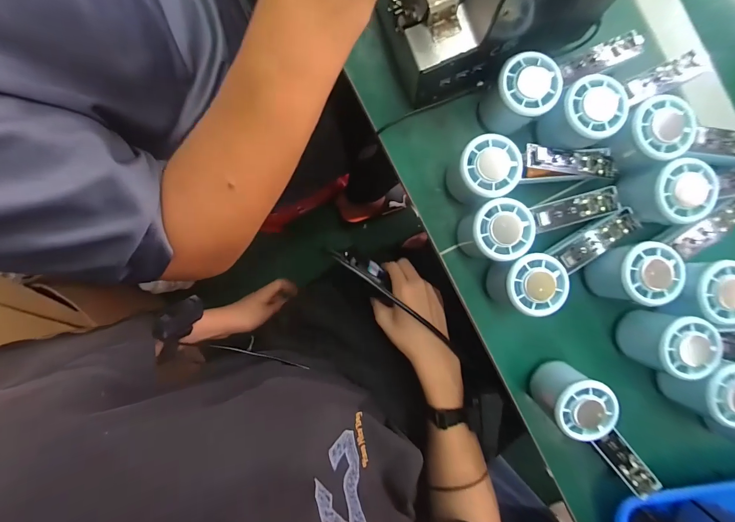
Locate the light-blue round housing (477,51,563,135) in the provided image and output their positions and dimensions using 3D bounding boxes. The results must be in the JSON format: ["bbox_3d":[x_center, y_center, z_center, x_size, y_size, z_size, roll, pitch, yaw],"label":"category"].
[{"bbox_3d":[0.145,-0.157,0.332,0.054,0.059,0.055,0,91,1],"label":"light-blue round housing"}]

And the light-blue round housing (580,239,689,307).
[{"bbox_3d":[0.255,0.011,0.331,0.054,0.055,0.054,0,91,1],"label":"light-blue round housing"}]

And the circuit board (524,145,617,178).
[{"bbox_3d":[0.193,-0.097,0.328,0.085,0.020,0.028,4,91,1],"label":"circuit board"}]

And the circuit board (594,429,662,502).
[{"bbox_3d":[0.259,0.200,0.343,0.025,0.014,0.085,-41,95,-3],"label":"circuit board"}]

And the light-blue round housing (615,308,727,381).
[{"bbox_3d":[0.293,0.078,0.336,0.055,0.054,0.053,0,91,1],"label":"light-blue round housing"}]

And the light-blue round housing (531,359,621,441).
[{"bbox_3d":[0.201,0.136,0.342,0.061,0.059,0.054,33,92,0],"label":"light-blue round housing"}]

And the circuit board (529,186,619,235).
[{"bbox_3d":[0.202,-0.050,0.333,0.086,0.011,0.024,-16,91,2],"label":"circuit board"}]

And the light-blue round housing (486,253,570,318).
[{"bbox_3d":[0.155,0.021,0.337,0.057,0.054,0.053,0,91,1],"label":"light-blue round housing"}]

